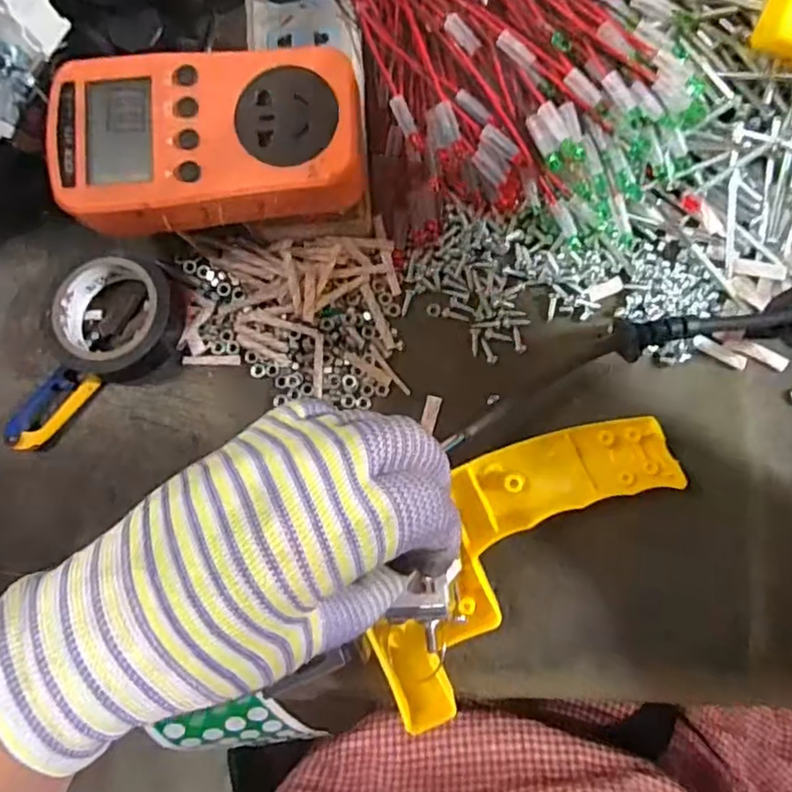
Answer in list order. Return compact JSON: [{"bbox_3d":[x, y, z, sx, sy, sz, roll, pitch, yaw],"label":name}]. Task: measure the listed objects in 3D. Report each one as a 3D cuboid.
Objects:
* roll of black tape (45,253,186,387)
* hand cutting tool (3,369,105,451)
[{"bbox_3d":[-0.133,-0.038,0.303,0.057,0.021,0.057,0,86,2],"label":"roll of black tape"},{"bbox_3d":[-0.169,0.005,0.308,0.020,0.013,0.049,41,88,4],"label":"hand cutting tool"}]

